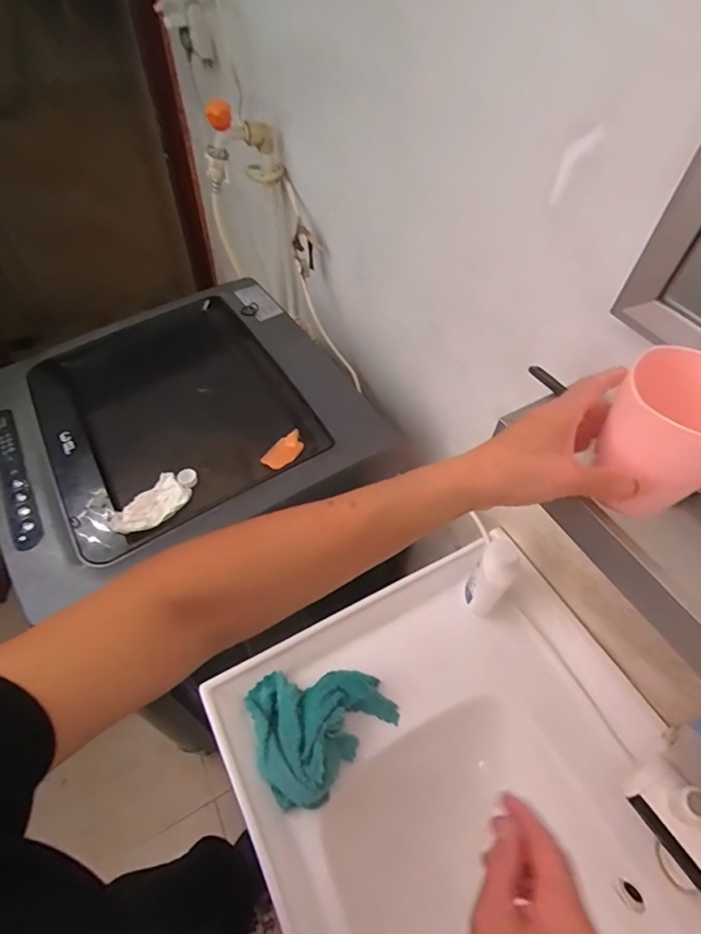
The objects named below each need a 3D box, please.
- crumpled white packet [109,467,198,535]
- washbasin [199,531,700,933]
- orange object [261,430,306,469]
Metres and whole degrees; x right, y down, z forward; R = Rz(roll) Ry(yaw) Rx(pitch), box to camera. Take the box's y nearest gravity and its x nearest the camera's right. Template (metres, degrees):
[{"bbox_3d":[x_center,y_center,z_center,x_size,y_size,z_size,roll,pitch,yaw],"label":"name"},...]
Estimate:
[{"bbox_3d":[-0.264,0.051,0.668,0.052,0.030,0.125,33,58,21],"label":"crumpled white packet"},{"bbox_3d":[0.203,0.494,0.484,0.435,0.192,0.787,-23,56,-19],"label":"washbasin"},{"bbox_3d":[-0.099,-0.024,0.720,0.070,0.020,0.035,-35,61,-26],"label":"orange object"}]

